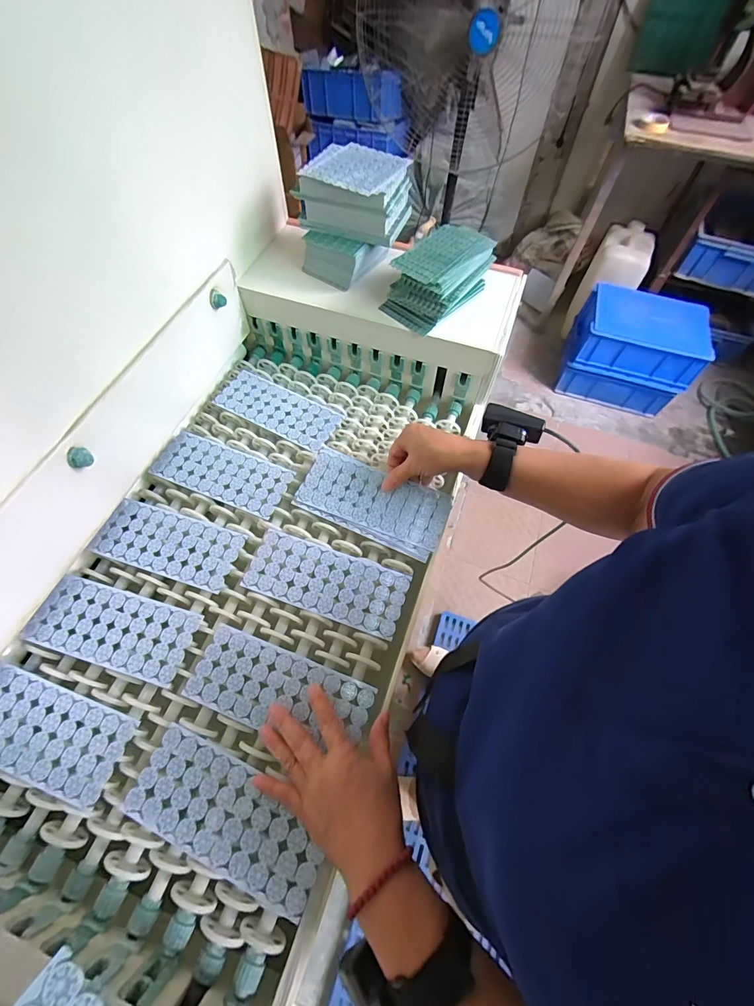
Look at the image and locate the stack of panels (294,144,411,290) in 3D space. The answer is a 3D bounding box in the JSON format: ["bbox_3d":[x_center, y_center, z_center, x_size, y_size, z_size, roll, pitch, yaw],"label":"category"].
[{"bbox_3d":[-0.029,-0.439,0.573,0.136,0.073,0.116,19,63,9],"label":"stack of panels"}]

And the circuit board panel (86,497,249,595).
[{"bbox_3d":[-0.268,0.050,0.517,0.184,0.004,0.081,16,62,8],"label":"circuit board panel"}]

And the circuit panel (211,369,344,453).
[{"bbox_3d":[-0.156,-0.148,0.630,0.198,0.007,0.080,25,64,12],"label":"circuit panel"}]

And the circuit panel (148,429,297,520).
[{"bbox_3d":[-0.220,-0.045,0.573,0.194,0.004,0.082,20,63,10],"label":"circuit panel"}]

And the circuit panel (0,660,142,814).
[{"bbox_3d":[-0.349,0.234,0.418,0.184,0.005,0.083,18,63,9],"label":"circuit panel"}]

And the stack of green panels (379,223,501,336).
[{"bbox_3d":[0.093,-0.326,0.583,0.147,0.082,0.100,-41,69,-20],"label":"stack of green panels"}]

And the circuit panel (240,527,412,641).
[{"bbox_3d":[-0.062,0.095,0.497,0.194,0.004,0.082,17,63,9],"label":"circuit panel"}]

